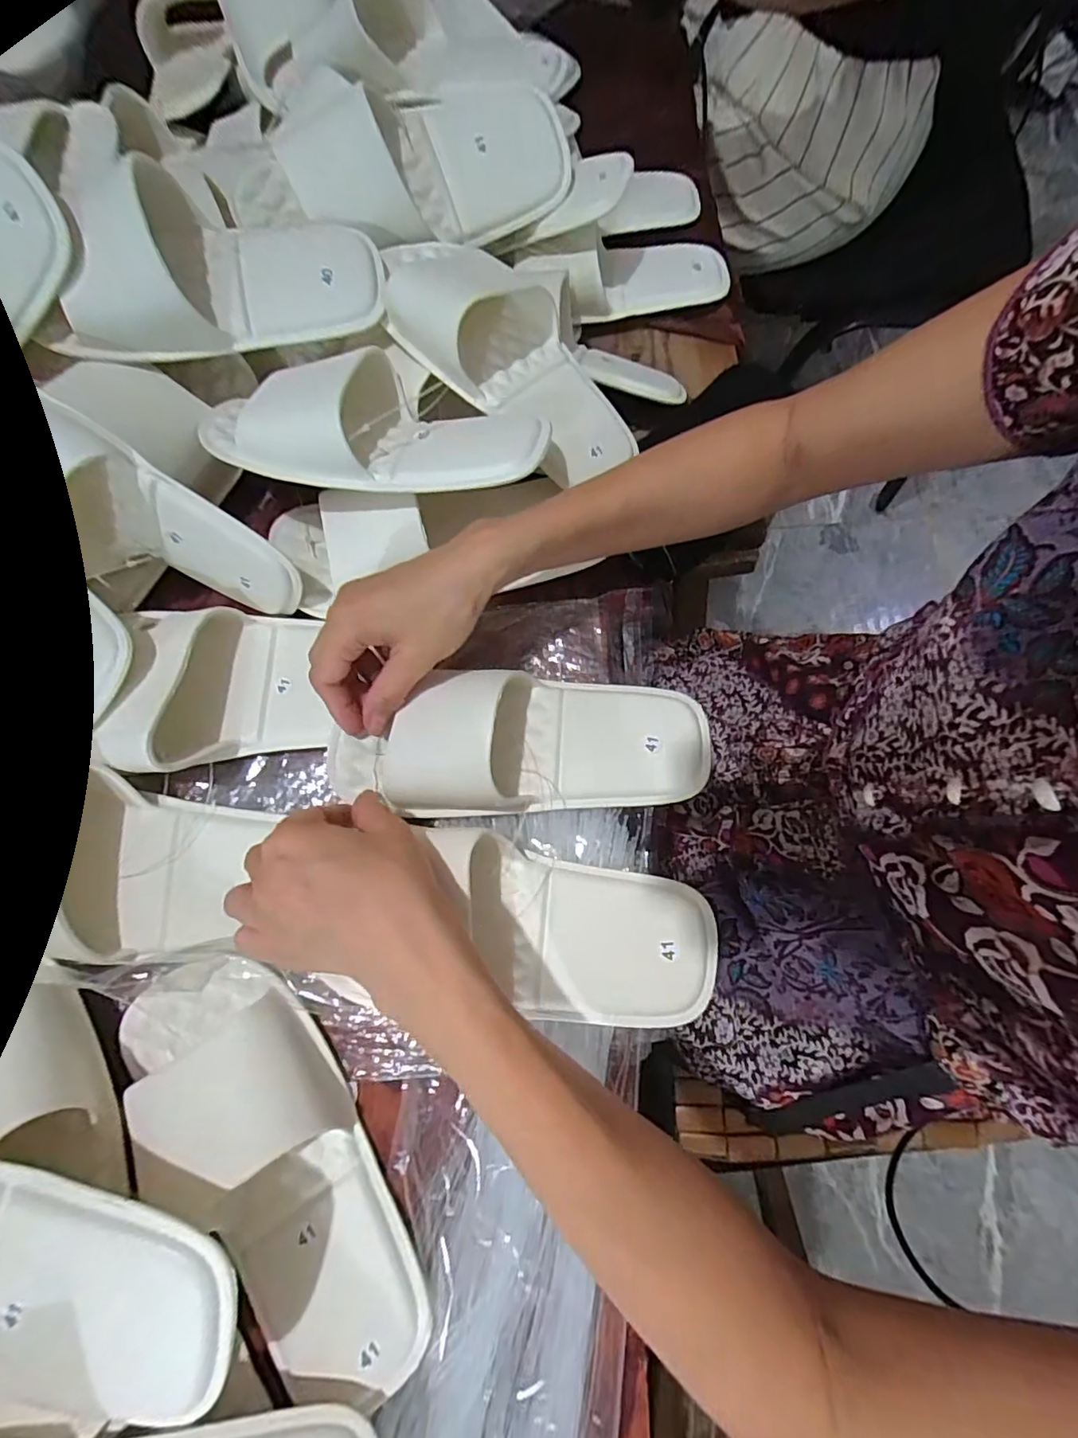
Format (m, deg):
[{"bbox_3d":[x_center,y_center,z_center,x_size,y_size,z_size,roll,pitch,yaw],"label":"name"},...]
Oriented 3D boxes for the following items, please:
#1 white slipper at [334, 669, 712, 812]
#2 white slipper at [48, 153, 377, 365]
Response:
[{"bbox_3d":[-0.012,0.011,0.334,0.225,0.056,0.085,-2,74,-6],"label":"white slipper"},{"bbox_3d":[-0.207,-0.293,0.348,0.199,0.071,0.084,-12,74,-1],"label":"white slipper"}]

